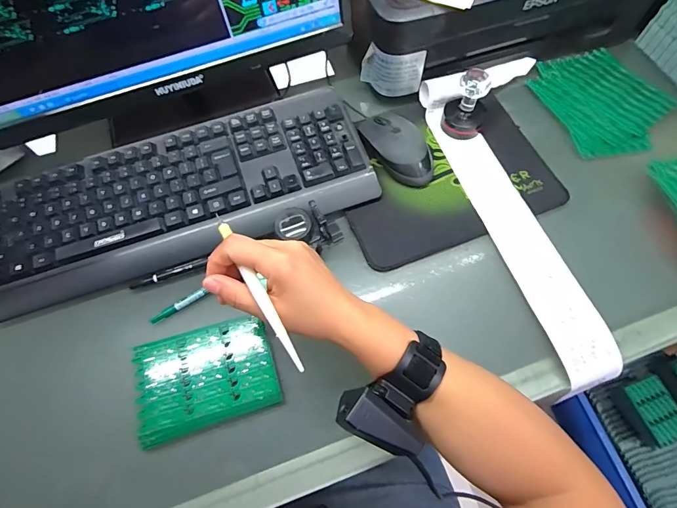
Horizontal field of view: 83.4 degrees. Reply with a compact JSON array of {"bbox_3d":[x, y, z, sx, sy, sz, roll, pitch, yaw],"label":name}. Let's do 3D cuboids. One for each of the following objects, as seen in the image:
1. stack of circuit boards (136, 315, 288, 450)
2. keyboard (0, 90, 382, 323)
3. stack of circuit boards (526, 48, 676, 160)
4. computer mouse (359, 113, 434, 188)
[{"bbox_3d":[-0.128,0.119,0.371,0.129,0.015,0.090,-17,66,-5],"label":"stack of circuit boards"},{"bbox_3d":[-0.183,-0.069,0.442,0.441,0.043,0.165,-16,66,-5],"label":"keyboard"},{"bbox_3d":[0.348,-0.204,0.500,0.138,0.011,0.167,-17,66,-5],"label":"stack of circuit boards"},{"bbox_3d":[0.071,-0.131,0.458,0.055,0.033,0.110,-25,67,-9],"label":"computer mouse"}]

